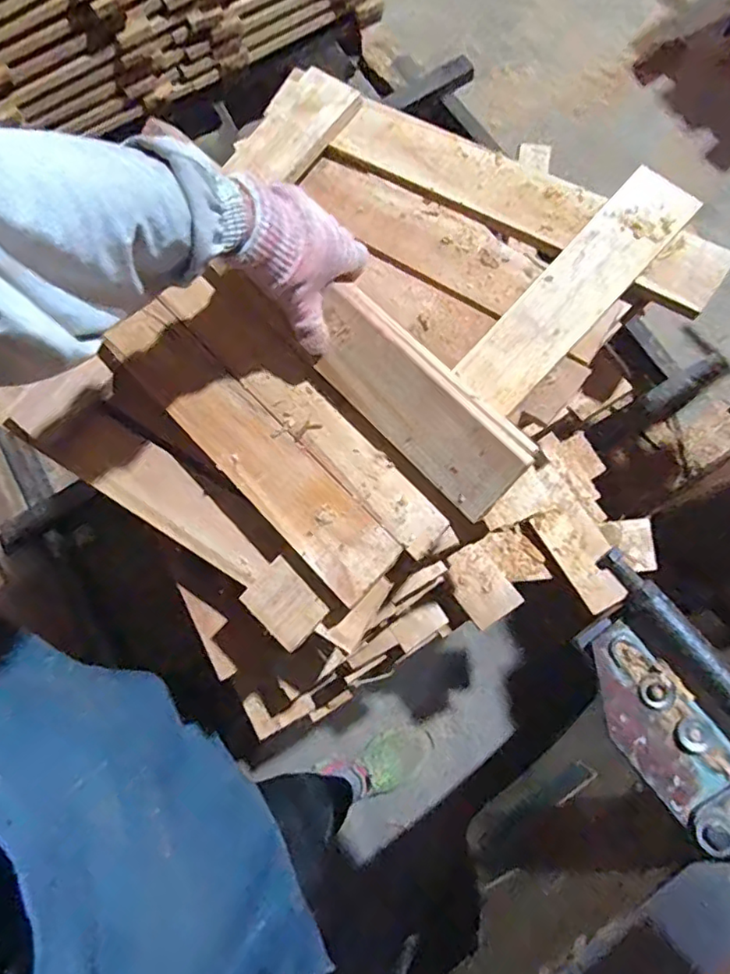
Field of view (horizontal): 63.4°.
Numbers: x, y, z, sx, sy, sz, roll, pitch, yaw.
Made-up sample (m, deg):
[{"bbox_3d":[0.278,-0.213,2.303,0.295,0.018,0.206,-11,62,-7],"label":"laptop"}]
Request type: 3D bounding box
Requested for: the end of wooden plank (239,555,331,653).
[{"bbox_3d":[-0.075,0.109,0.552,0.072,0.020,0.055,42,81,11],"label":"end of wooden plank"}]

